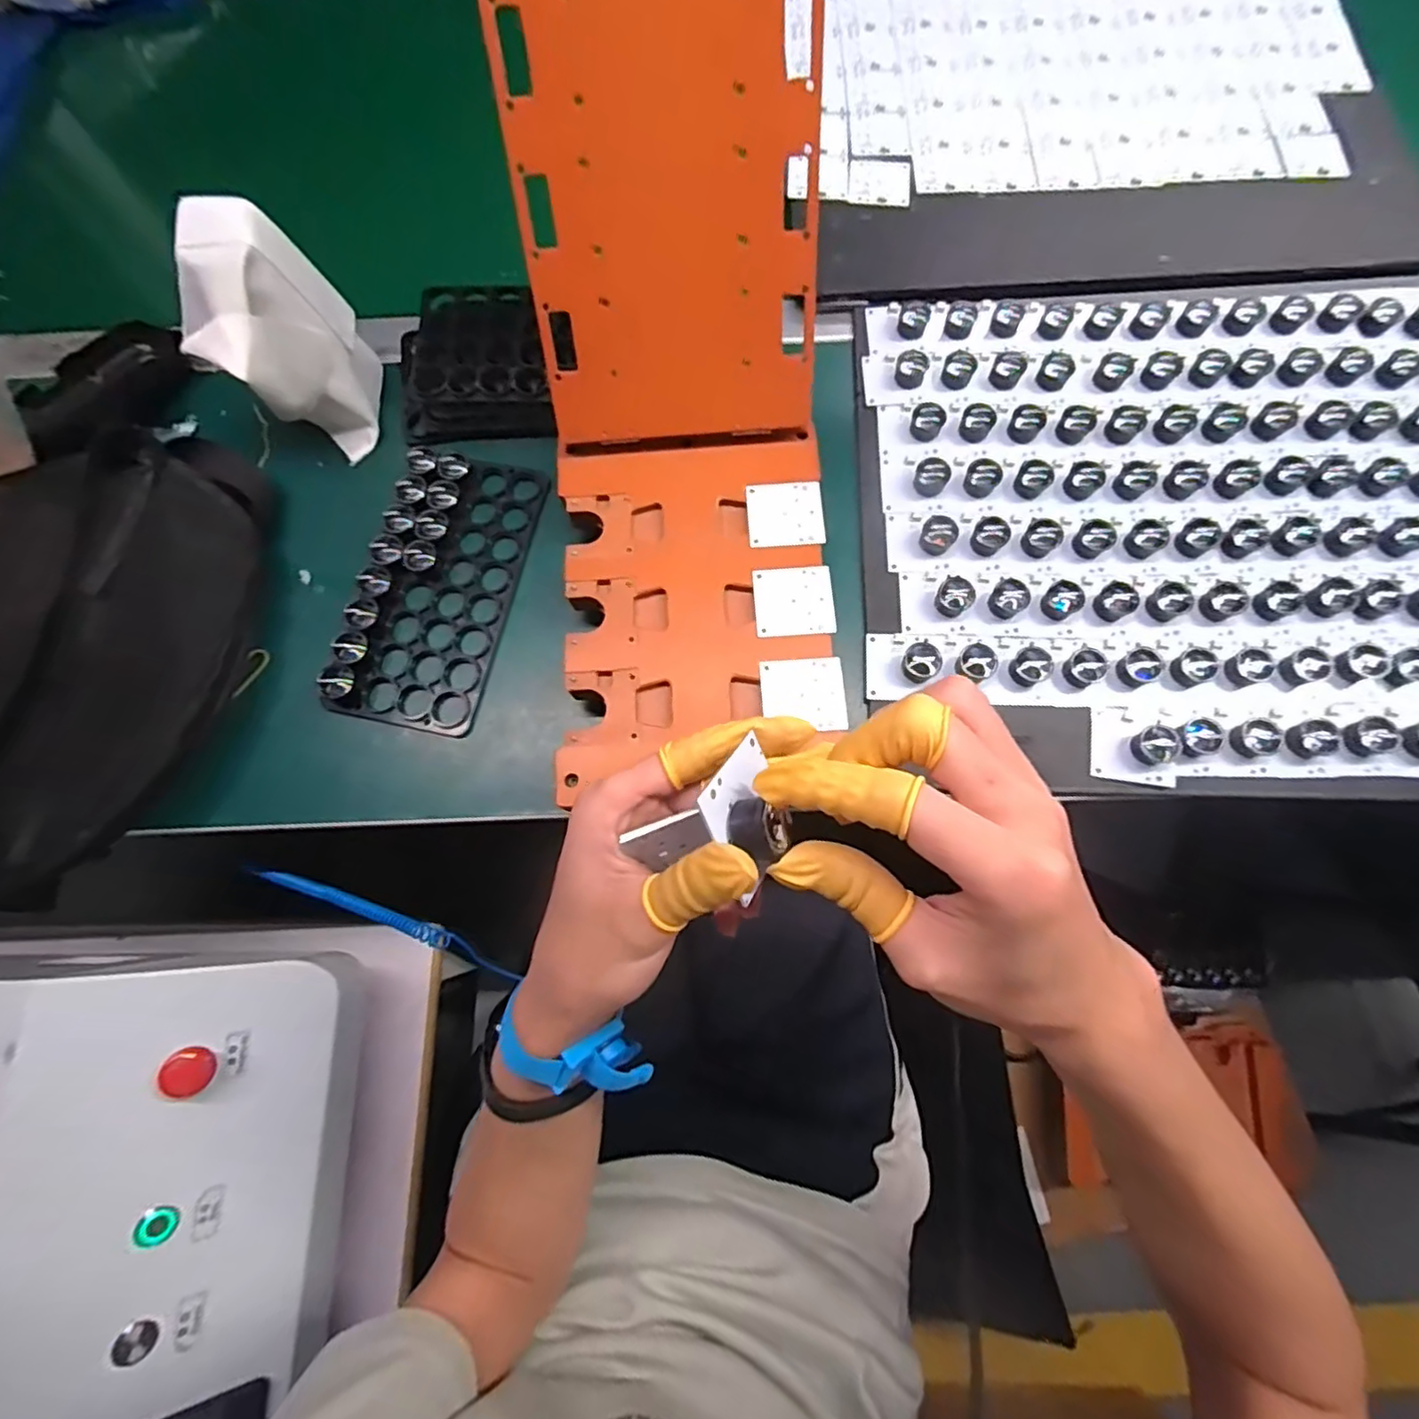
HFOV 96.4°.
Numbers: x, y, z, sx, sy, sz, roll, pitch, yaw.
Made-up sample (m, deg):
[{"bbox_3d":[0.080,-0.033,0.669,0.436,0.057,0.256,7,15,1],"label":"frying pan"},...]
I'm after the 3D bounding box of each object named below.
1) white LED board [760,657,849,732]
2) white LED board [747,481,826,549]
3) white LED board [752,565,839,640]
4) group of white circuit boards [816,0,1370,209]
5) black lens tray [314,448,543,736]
[{"bbox_3d":[0.056,-0.009,0.373,0.048,0.004,0.044,-4,75,1],"label":"white LED board"},{"bbox_3d":[0.049,-0.125,0.405,0.047,0.004,0.044,-2,75,1],"label":"white LED board"},{"bbox_3d":[0.052,-0.067,0.388,0.048,0.004,0.045,-4,75,0],"label":"white LED board"},{"bbox_3d":[0.308,-0.536,0.527,0.435,0.008,0.258,-2,77,1],"label":"group of white circuit boards"},{"bbox_3d":[-0.181,-0.084,0.426,0.096,0.022,0.194,12,76,5],"label":"black lens tray"}]

